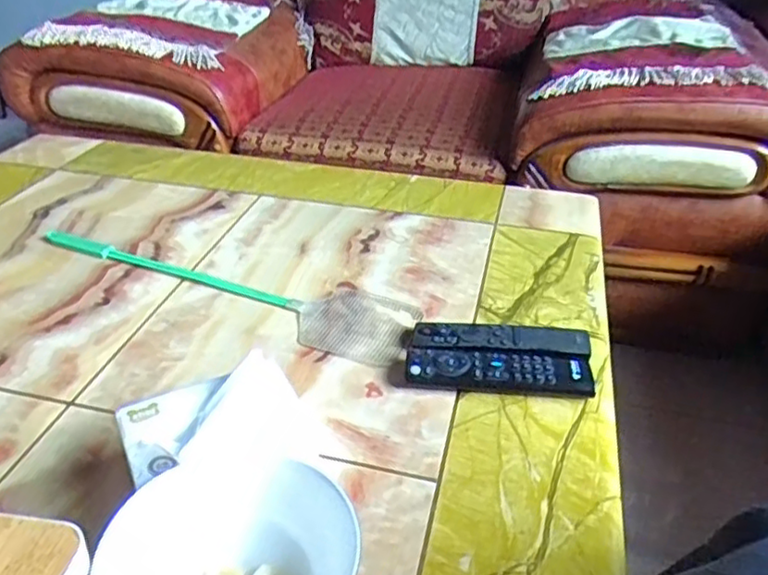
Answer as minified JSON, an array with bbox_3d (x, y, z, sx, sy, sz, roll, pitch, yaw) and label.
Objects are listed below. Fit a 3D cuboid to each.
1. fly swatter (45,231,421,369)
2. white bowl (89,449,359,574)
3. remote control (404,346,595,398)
[{"bbox_3d":[-0.174,-0.012,0.706,0.455,0.012,0.104,16,37,23],"label":"fly swatter"},{"bbox_3d":[-0.092,0.168,0.385,0.140,0.068,0.120,-22,40,-30],"label":"white bowl"},{"bbox_3d":[0.100,0.074,0.571,0.158,0.021,0.046,4,34,6],"label":"remote control"}]

